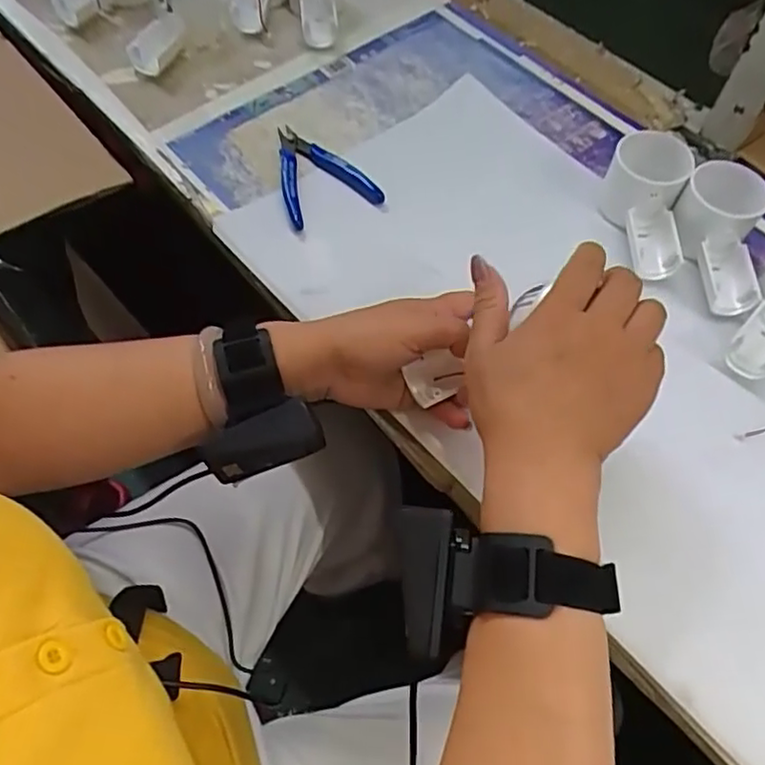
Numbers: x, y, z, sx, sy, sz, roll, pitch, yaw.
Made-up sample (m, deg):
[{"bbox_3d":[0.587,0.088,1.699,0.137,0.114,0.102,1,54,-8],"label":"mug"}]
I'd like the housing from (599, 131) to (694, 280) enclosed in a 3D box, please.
[{"bbox_3d":[0.207,-0.138,0.506,0.056,0.050,0.111,10,60,3],"label":"housing"}]

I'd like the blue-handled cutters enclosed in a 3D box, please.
[{"bbox_3d":[-0.060,-0.180,0.547,0.077,0.019,0.109,-25,64,-16],"label":"blue-handled cutters"}]

